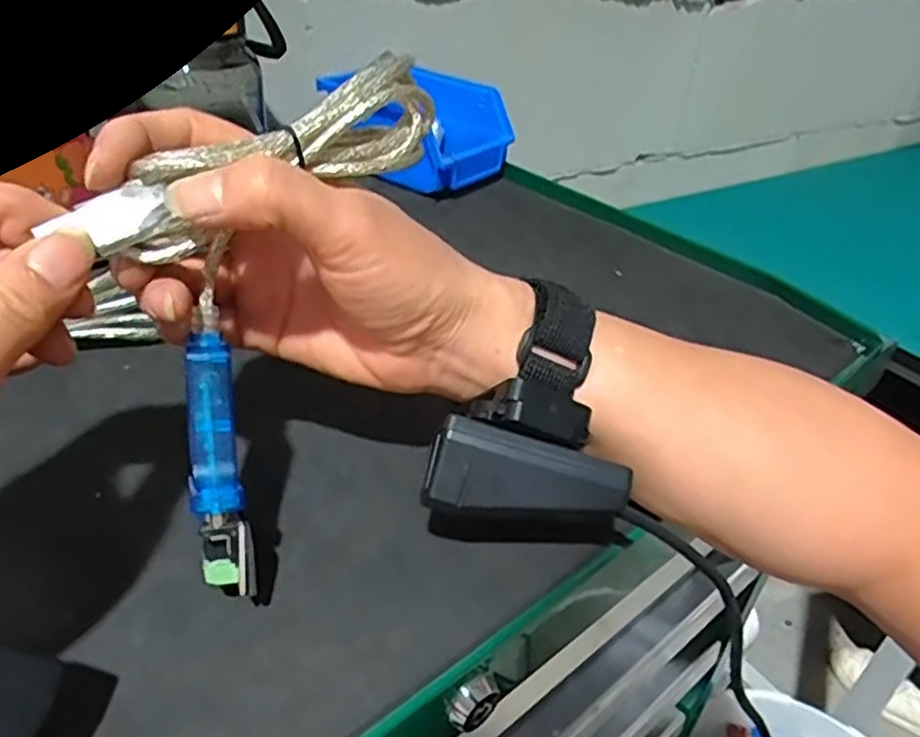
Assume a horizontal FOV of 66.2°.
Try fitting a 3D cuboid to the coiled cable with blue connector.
[{"bbox_3d":[-0.066,-0.024,0.248,0.059,0.146,0.115,17,33,22],"label":"coiled cable with blue connector"}]

